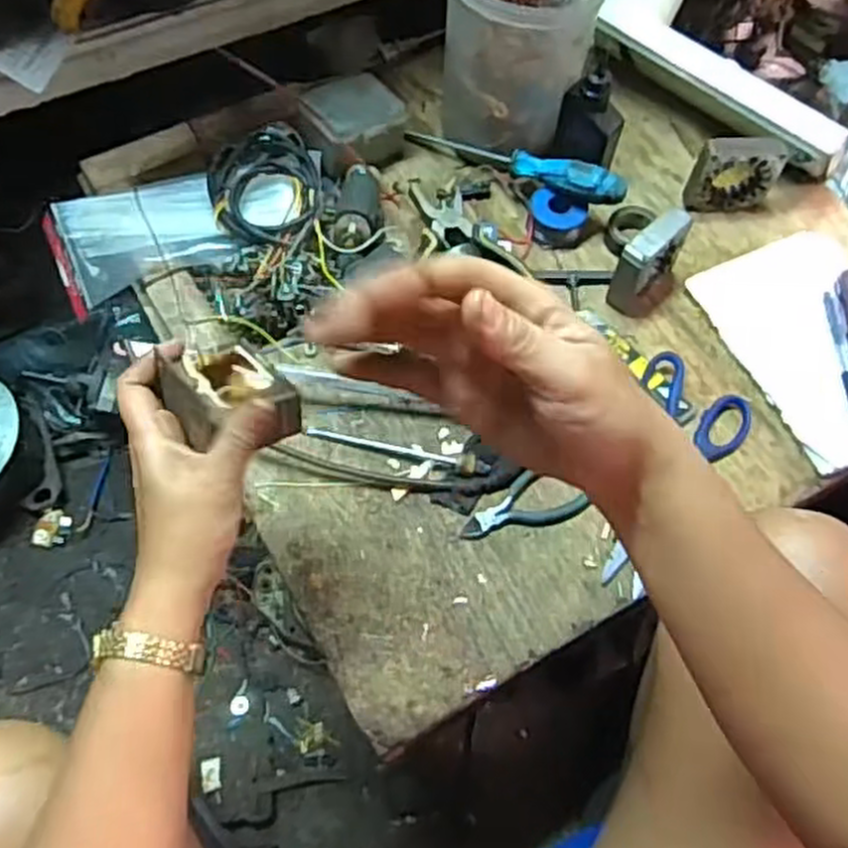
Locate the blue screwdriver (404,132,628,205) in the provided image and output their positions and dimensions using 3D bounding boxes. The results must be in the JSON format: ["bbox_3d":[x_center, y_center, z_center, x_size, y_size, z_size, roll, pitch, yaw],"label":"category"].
[{"bbox_3d":[0.086,-0.254,0.767,0.232,0.027,0.028,26,65,31],"label":"blue screwdriver"}]

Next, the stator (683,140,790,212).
[{"bbox_3d":[0.293,-0.240,0.753,0.077,0.069,0.032,-5,65,-4],"label":"stator"}]

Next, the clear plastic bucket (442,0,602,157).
[{"bbox_3d":[0.089,-0.362,0.746,0.126,0.149,0.130,1,65,-1],"label":"clear plastic bucket"}]

